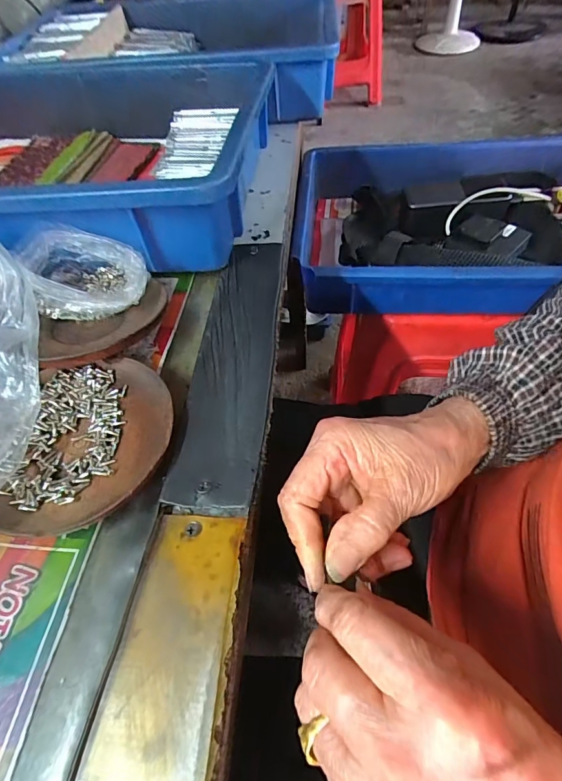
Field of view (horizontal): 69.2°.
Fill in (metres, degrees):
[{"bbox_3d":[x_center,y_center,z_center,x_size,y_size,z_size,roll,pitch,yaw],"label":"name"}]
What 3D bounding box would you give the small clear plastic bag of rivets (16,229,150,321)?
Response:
[{"bbox_3d":[-0.142,-0.085,0.294,0.086,0.042,0.051,0,55,4],"label":"small clear plastic bag of rivets"}]

